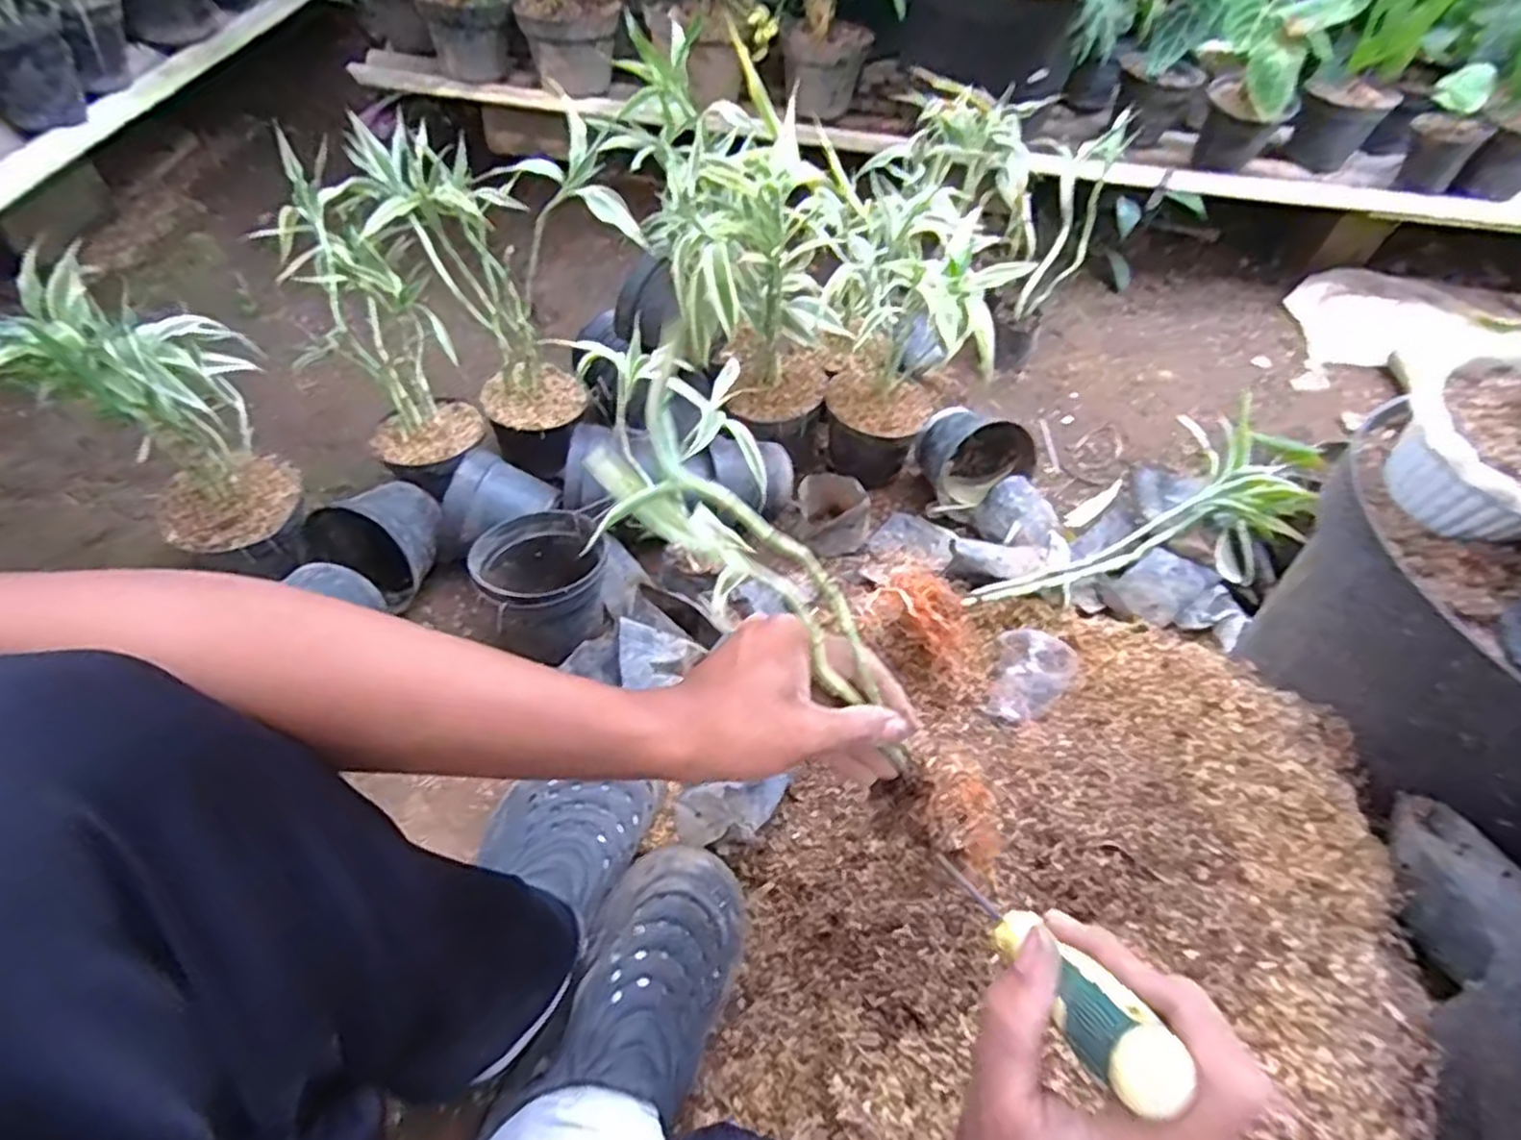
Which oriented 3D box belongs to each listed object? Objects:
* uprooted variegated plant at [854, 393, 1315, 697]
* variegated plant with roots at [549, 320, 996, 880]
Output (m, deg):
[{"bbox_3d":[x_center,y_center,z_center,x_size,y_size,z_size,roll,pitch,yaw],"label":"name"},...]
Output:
[{"bbox_3d":[0.354,-0.020,0.737,0.484,0.113,0.130,-18,56,-19],"label":"uprooted variegated plant"},{"bbox_3d":[0.027,0.038,0.375,0.048,0.333,0.064,-10,37,43],"label":"variegated plant with roots"}]

